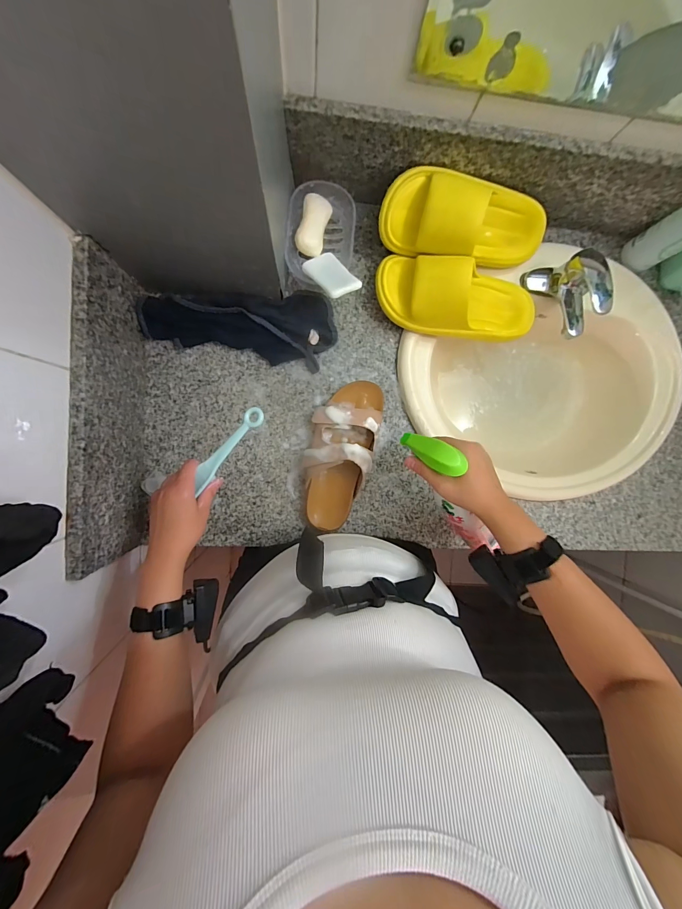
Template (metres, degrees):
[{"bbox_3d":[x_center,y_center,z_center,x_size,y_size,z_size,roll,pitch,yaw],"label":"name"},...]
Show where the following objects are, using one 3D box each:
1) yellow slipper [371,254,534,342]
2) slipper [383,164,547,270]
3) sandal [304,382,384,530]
[{"bbox_3d":[0.194,-0.246,0.534,0.274,0.086,0.103,9,91,-7],"label":"yellow slipper"},{"bbox_3d":[0.199,-0.341,0.508,0.271,0.090,0.105,1,135,-13],"label":"slipper"},{"bbox_3d":[0.000,-0.001,0.547,0.107,0.073,0.246,14,91,-7],"label":"sandal"}]

